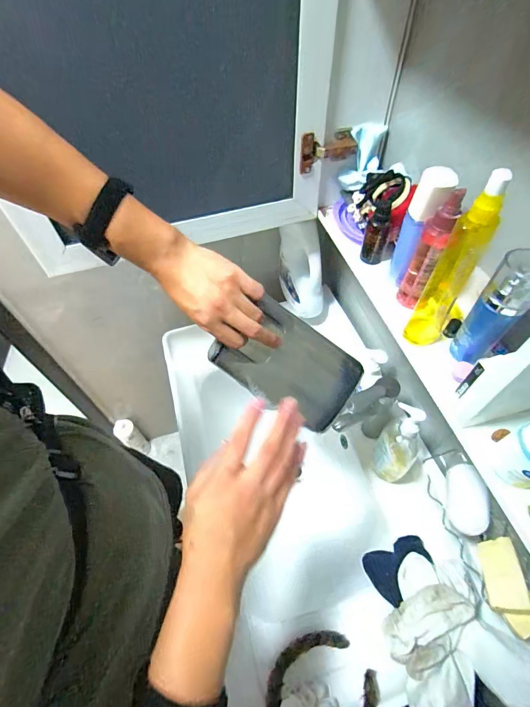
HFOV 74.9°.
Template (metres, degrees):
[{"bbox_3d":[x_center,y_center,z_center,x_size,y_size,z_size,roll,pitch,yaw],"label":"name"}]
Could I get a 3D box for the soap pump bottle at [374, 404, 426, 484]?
[{"bbox_3d":[0.246,0.162,0.630,0.067,0.217,0.065,-2,54,2],"label":"soap pump bottle"}]

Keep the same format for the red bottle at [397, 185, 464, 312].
[{"bbox_3d":[0.206,-0.125,0.443,0.031,0.159,0.033,20,57,17],"label":"red bottle"}]

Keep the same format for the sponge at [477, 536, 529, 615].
[{"bbox_3d":[0.336,0.312,0.492,0.049,0.019,0.089,-14,37,26],"label":"sponge"}]

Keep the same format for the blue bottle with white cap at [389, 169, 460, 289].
[{"bbox_3d":[0.205,-0.159,0.463,0.033,0.159,0.053,-17,55,-9],"label":"blue bottle with white cap"}]

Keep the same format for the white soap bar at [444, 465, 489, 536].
[{"bbox_3d":[0.313,0.226,0.536,0.054,0.032,0.097,-7,61,30],"label":"white soap bar"}]

